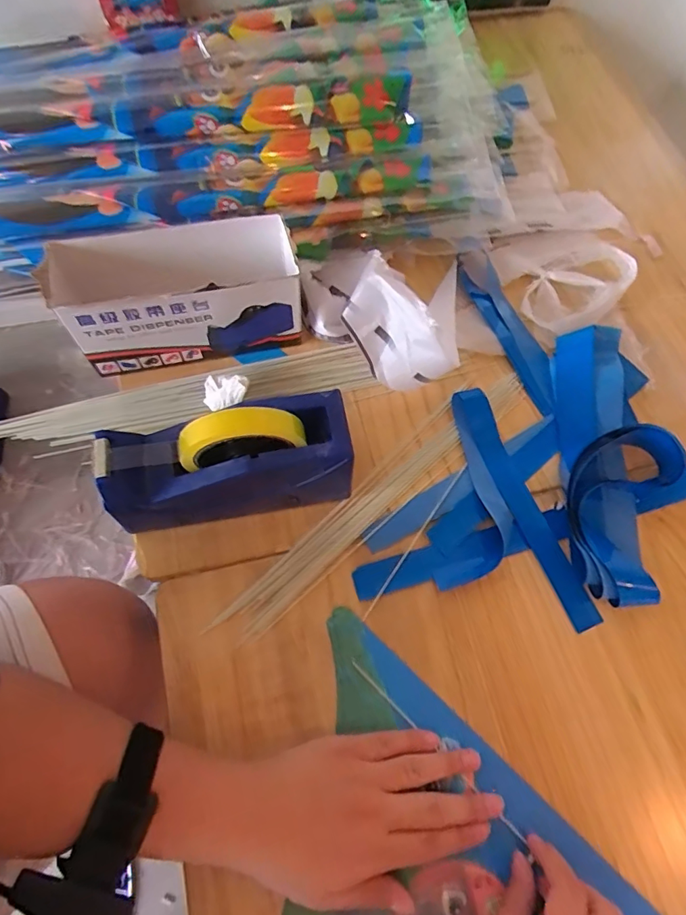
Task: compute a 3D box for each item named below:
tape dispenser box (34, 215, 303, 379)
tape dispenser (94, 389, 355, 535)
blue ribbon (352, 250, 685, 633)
[{"bbox_3d":[-0.156,-0.156,0.478,0.214,0.094,0.079,-12,69,-8],"label":"tape dispenser box"},{"bbox_3d":[-0.092,0.005,0.412,0.192,0.128,0.066,-10,68,-7],"label":"tape dispenser"},{"bbox_3d":[0.266,0.011,0.476,0.408,0.036,0.391,21,68,6],"label":"blue ribbon"}]

